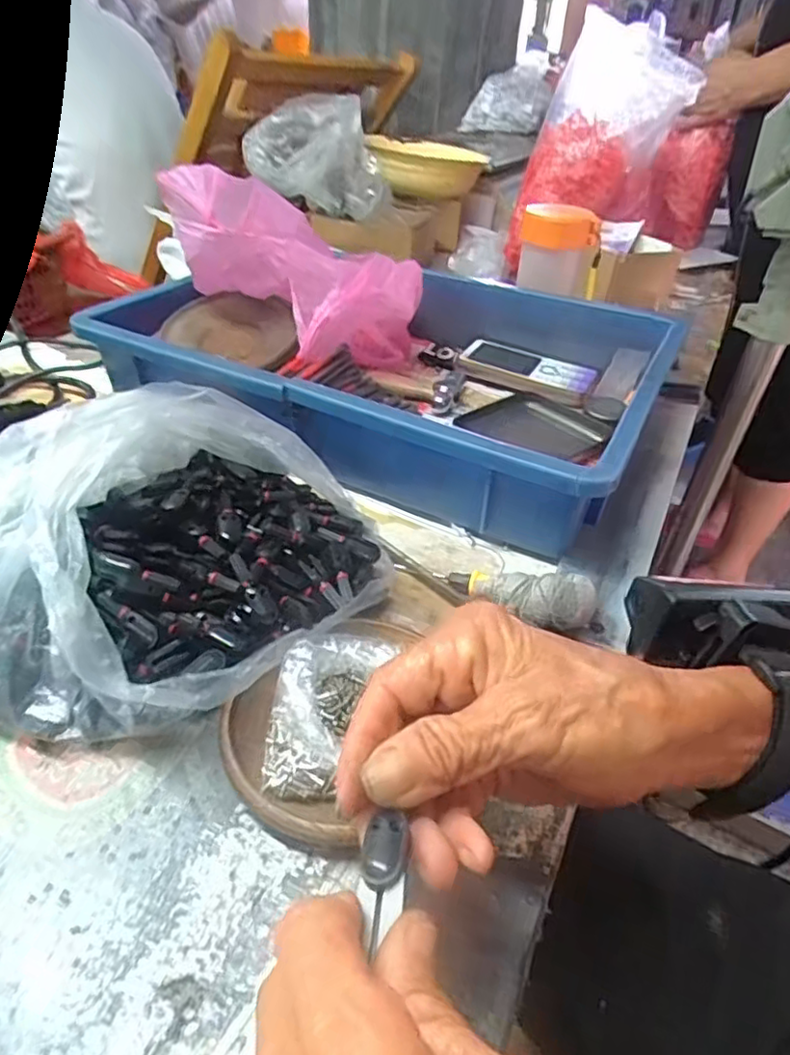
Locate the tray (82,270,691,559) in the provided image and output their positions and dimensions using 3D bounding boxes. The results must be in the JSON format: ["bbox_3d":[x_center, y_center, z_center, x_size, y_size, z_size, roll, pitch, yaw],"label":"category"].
[{"bbox_3d":[-0.005,-0.140,0.525,0.418,0.070,0.278,21,42,20],"label":"tray"}]

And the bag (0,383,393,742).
[{"bbox_3d":[-0.121,0.005,0.334,0.207,0.090,0.207,14,40,13],"label":"bag"}]

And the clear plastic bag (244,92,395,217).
[{"bbox_3d":[-0.099,-0.460,0.798,0.175,0.122,0.133,-2,39,-6],"label":"clear plastic bag"}]

